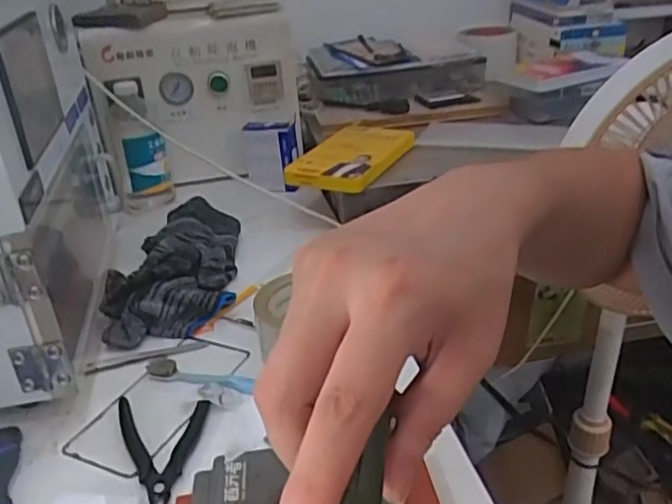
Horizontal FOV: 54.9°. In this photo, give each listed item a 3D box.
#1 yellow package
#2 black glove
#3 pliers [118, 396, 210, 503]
[{"bbox_3d":[0.028,-0.129,0.854,0.114,0.026,0.210,7,29,23],"label":"yellow package"},{"bbox_3d":[-0.176,0.014,0.692,0.133,0.050,0.234,-5,28,-4],"label":"black glove"},{"bbox_3d":[-0.135,0.144,0.473,0.067,0.012,0.096,-3,27,0],"label":"pliers"}]

